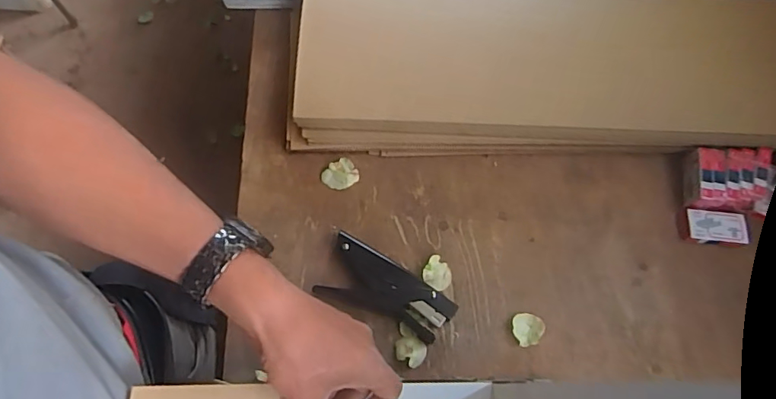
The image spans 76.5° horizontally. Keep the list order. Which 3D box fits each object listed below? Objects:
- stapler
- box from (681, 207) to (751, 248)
[{"bbox_3d":[0.000,0.100,0.545,0.145,0.025,0.068,25,70,7],"label":"stapler"},{"bbox_3d":[0.397,0.036,0.596,0.074,0.019,0.042,12,69,2],"label":"box"}]

